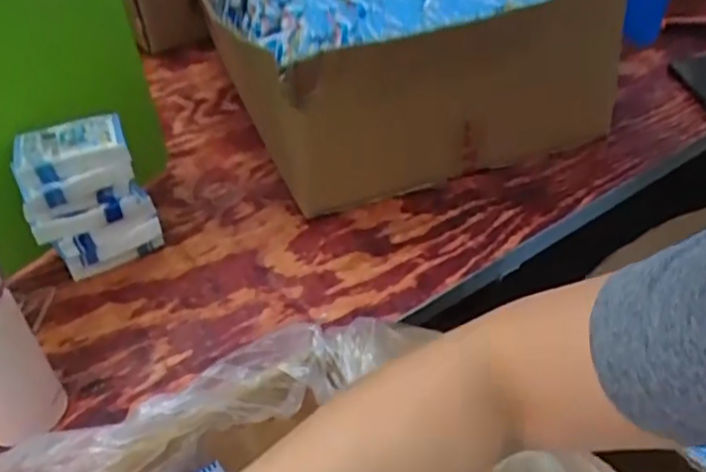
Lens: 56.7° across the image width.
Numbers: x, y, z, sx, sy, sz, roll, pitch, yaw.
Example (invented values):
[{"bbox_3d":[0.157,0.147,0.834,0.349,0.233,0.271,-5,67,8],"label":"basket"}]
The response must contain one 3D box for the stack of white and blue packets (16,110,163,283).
[{"bbox_3d":[-0.294,-0.036,0.736,0.123,0.165,0.084,-21,40,-18],"label":"stack of white and blue packets"}]

